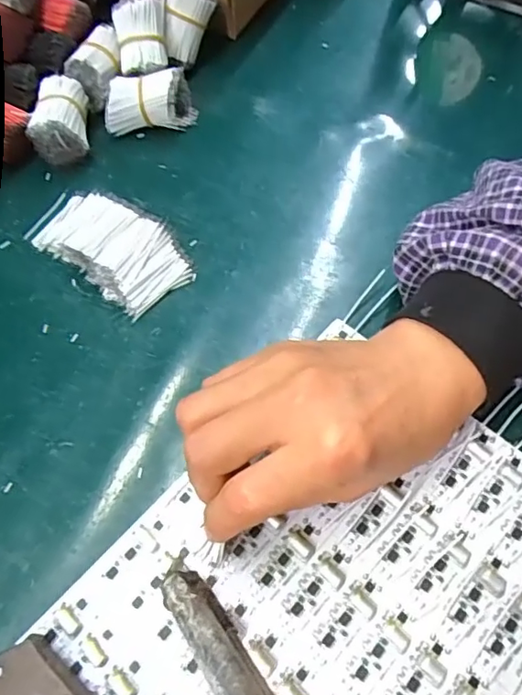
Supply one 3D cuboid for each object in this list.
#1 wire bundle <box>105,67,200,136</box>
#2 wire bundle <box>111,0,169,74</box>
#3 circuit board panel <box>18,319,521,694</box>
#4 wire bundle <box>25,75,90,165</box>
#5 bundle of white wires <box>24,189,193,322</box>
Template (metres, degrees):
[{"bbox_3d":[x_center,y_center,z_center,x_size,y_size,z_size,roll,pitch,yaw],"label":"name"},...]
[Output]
[{"bbox_3d":[-0.075,-0.166,0.375,0.058,0.031,0.026,-5,61,-2],"label":"wire bundle"},{"bbox_3d":[-0.080,-0.211,0.375,0.031,0.025,0.053,-6,93,36],"label":"wire bundle"},{"bbox_3d":[0.044,0.109,0.246,0.192,0.008,0.206,39,69,20],"label":"circuit board panel"},{"bbox_3d":[-0.132,-0.150,0.363,0.034,0.028,0.050,-6,61,-2],"label":"wire bundle"},{"bbox_3d":[-0.093,-0.064,0.336,0.104,0.016,0.053,35,67,18],"label":"bundle of white wires"}]

